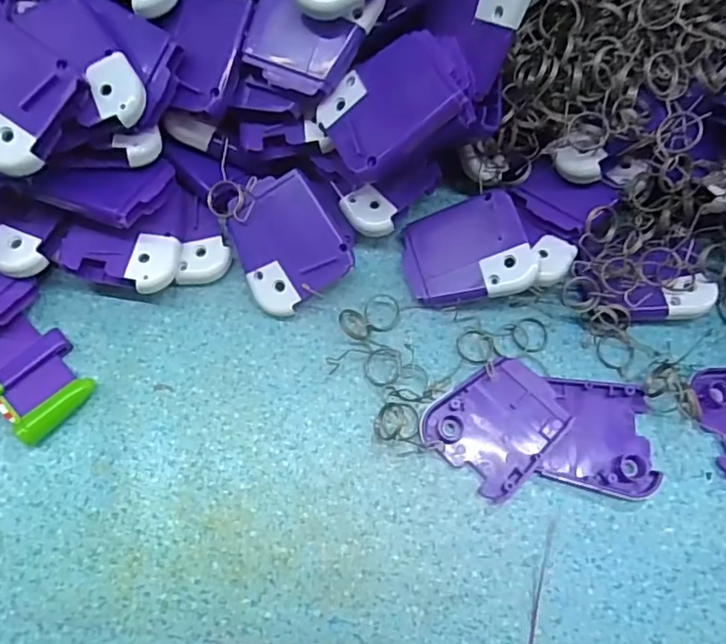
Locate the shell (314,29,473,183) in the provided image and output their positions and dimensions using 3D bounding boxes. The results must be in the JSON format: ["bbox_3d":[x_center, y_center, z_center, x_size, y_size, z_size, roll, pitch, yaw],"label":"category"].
[{"bbox_3d":[0.016,-0.096,0.256,0.065,0.014,0.052,-36,66,15],"label":"shell"}]

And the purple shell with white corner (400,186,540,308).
[{"bbox_3d":[0.052,-0.035,0.293,0.062,0.011,0.051,-13,74,17],"label":"purple shell with white corner"}]

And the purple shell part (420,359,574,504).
[{"bbox_3d":[0.064,0.047,0.277,0.050,0.007,0.059,43,73,12],"label":"purple shell part"}]

